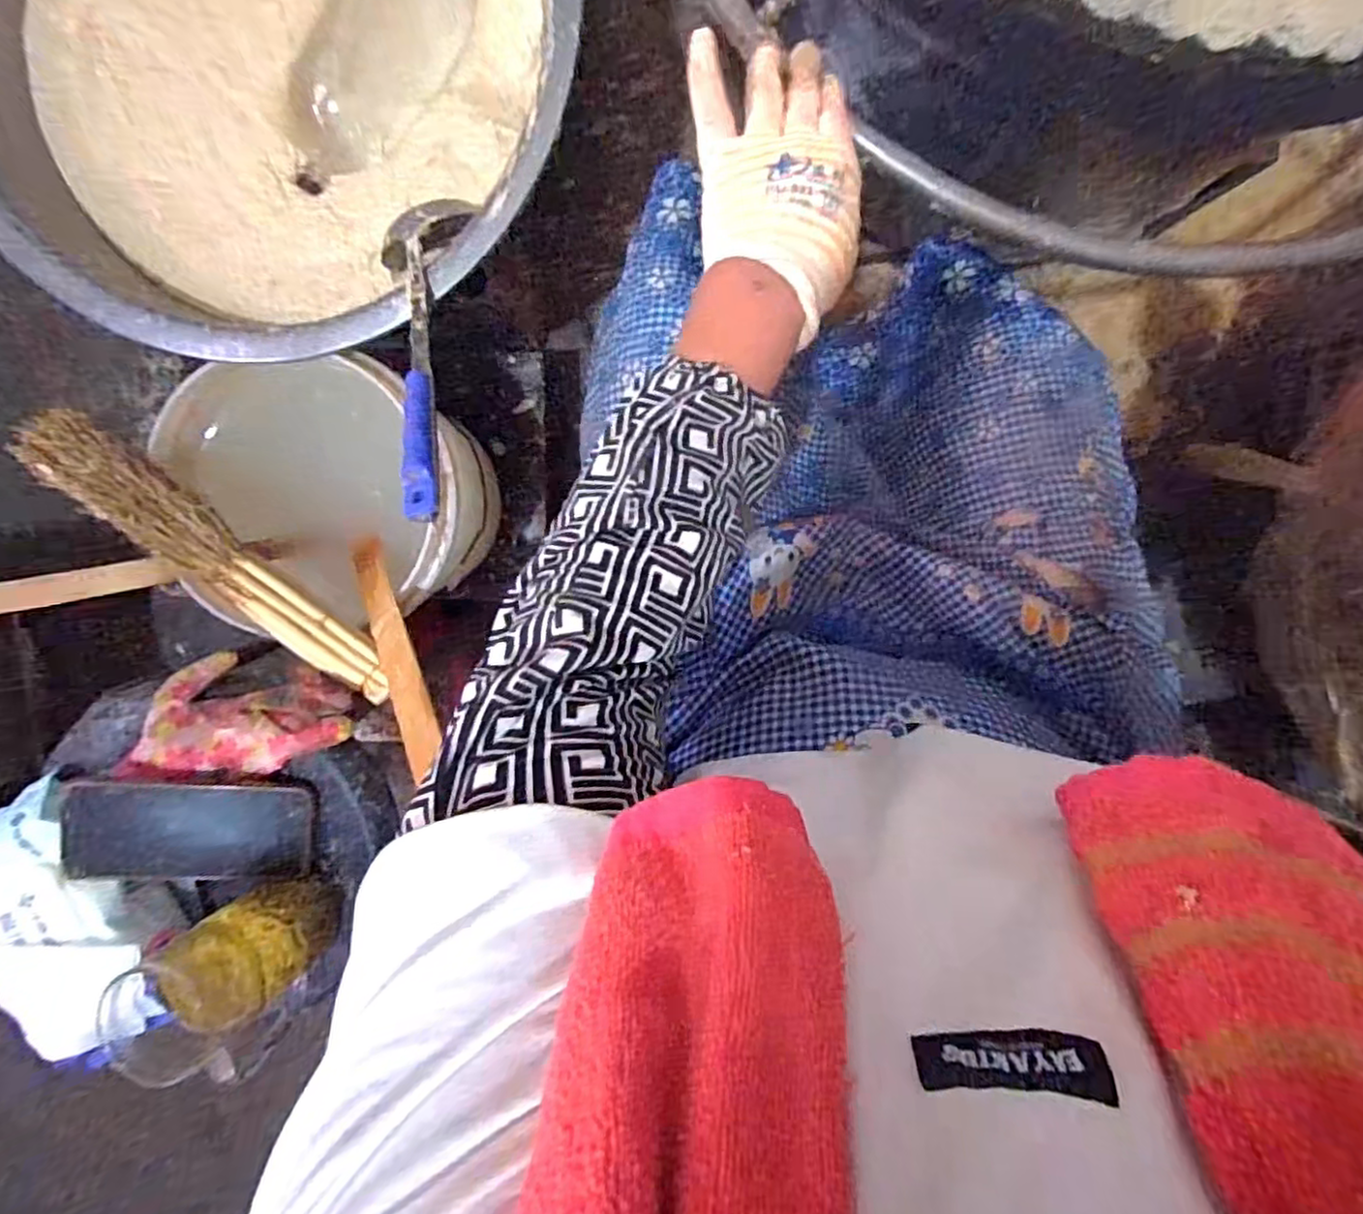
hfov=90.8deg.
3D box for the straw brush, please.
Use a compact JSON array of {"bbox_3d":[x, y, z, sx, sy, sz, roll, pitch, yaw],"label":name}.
[{"bbox_3d":[-0.383,-0.036,0.547,0.338,0.035,0.055,38,97,-4],"label":"straw brush"}]

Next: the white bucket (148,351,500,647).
[{"bbox_3d":[-0.324,-0.109,0.646,0.242,0.216,0.228,0,98,1],"label":"white bucket"}]

